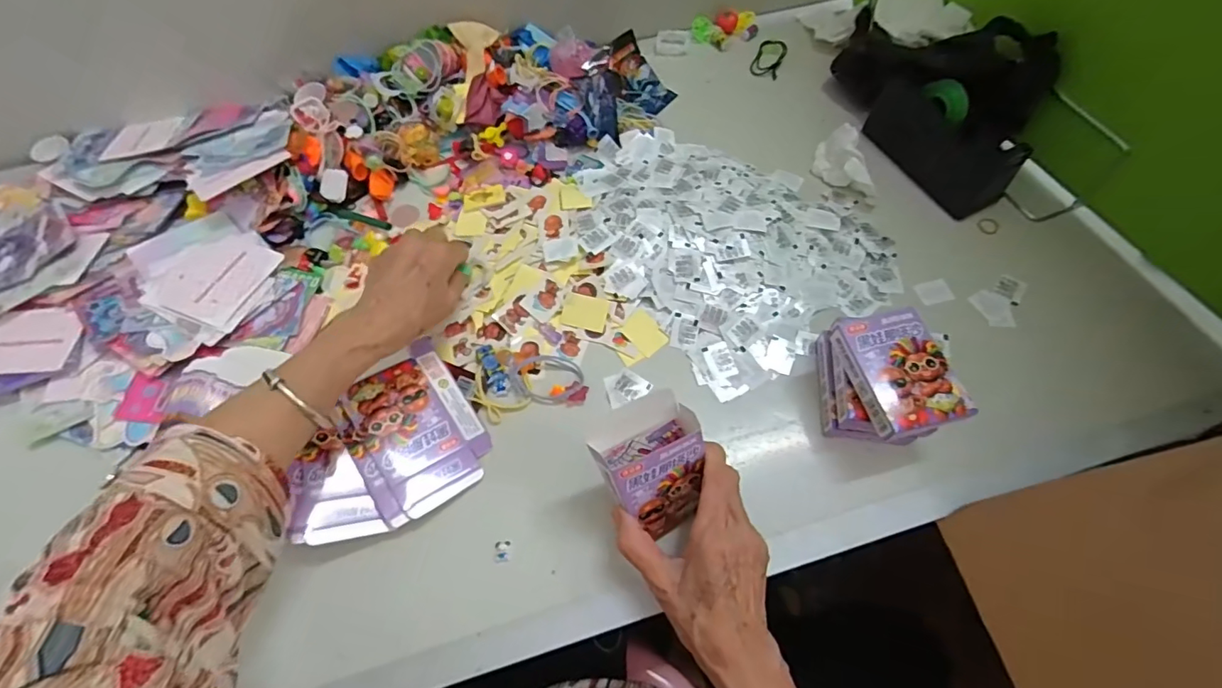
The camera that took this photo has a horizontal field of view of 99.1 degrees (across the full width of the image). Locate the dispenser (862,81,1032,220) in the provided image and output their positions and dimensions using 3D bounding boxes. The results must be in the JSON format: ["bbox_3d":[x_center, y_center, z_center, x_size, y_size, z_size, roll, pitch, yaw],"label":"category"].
[{"bbox_3d":[0.333,-0.208,0.523,0.052,0.073,0.152,-26,66,-12],"label":"dispenser"}]

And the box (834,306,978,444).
[{"bbox_3d":[0.216,0.018,0.389,0.066,0.019,0.093,-13,64,-6],"label":"box"}]

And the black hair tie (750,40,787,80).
[{"bbox_3d":[0.194,-0.350,0.637,0.035,0.008,0.063,20,65,11],"label":"black hair tie"}]

